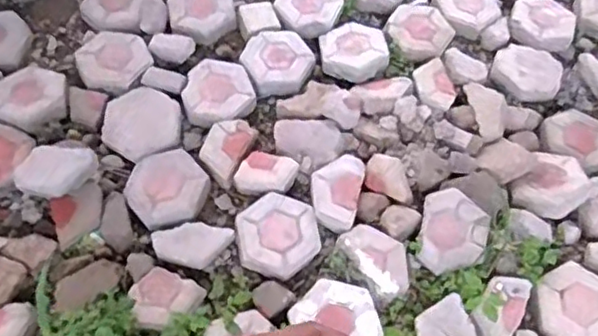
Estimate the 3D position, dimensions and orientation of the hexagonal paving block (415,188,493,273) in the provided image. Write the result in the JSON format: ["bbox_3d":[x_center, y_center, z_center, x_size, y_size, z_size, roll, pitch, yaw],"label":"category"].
[{"bbox_3d":[0.389,0.153,1.589,0.158,0.058,0.227,13,59,5],"label":"hexagonal paving block"}]

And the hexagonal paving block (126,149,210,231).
[{"bbox_3d":[-0.343,0.042,1.621,0.203,0.065,0.211,-38,68,-22],"label":"hexagonal paving block"}]

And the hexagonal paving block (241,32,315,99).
[{"bbox_3d":[-0.059,-0.315,1.873,0.205,0.057,0.212,-22,64,-16],"label":"hexagonal paving block"}]

